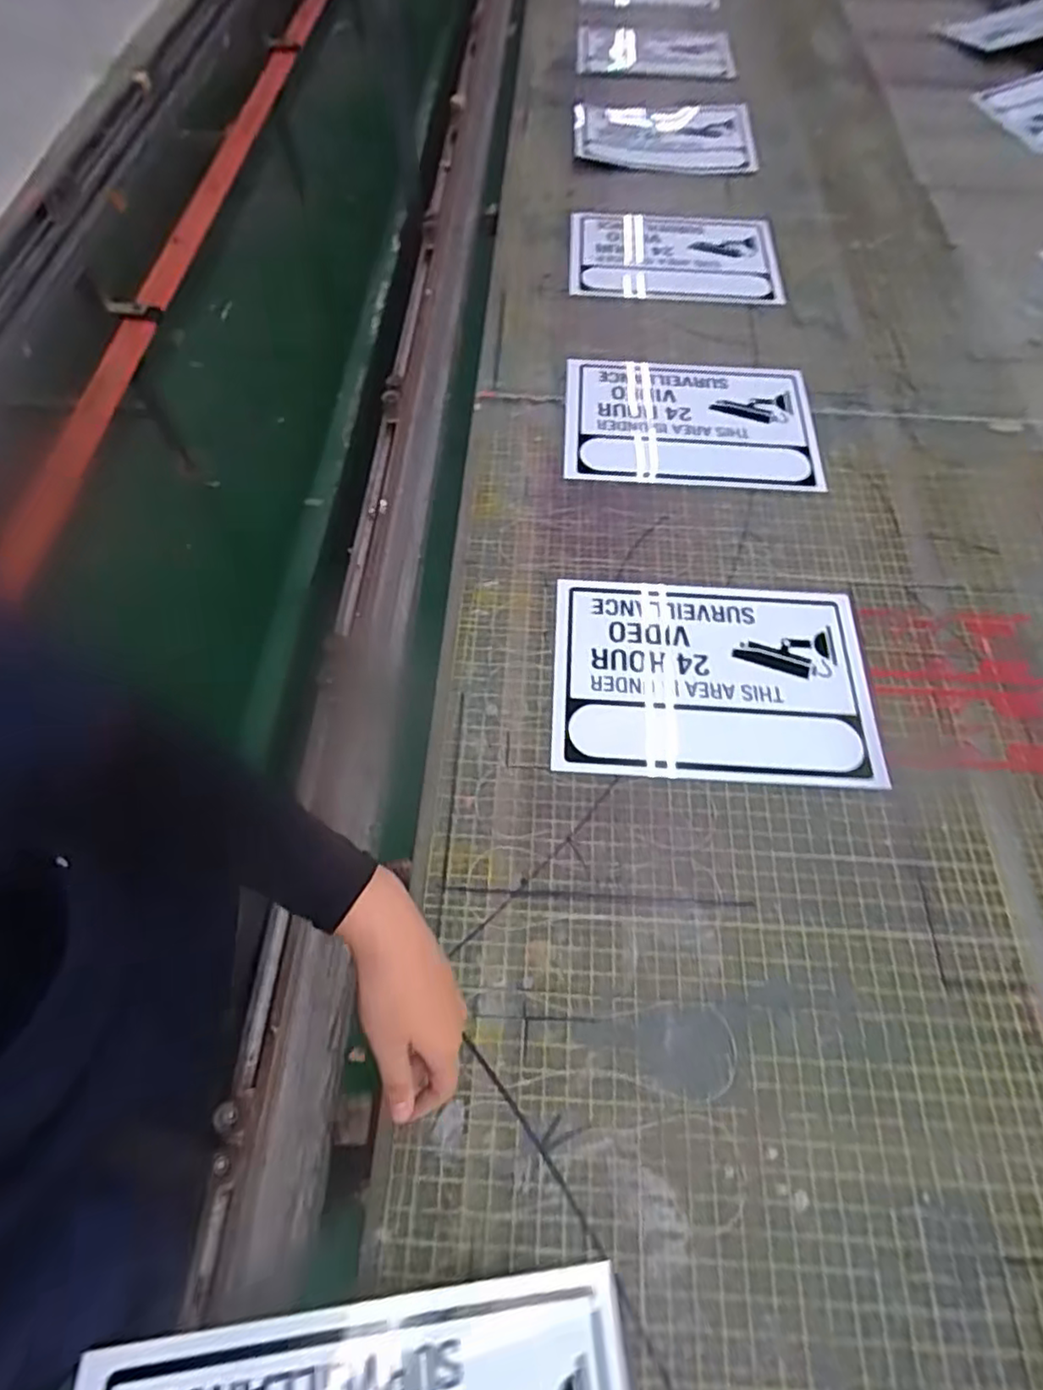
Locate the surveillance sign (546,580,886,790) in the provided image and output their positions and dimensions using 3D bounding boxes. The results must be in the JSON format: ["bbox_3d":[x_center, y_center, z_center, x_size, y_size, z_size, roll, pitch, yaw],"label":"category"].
[{"bbox_3d":[0.213,-0.022,0.726,0.347,0.010,0.249,3,65,2],"label":"surveillance sign"}]

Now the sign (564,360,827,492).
[{"bbox_3d":[0.238,-0.389,0.908,0.342,0.014,0.232,4,68,2],"label":"sign"}]

